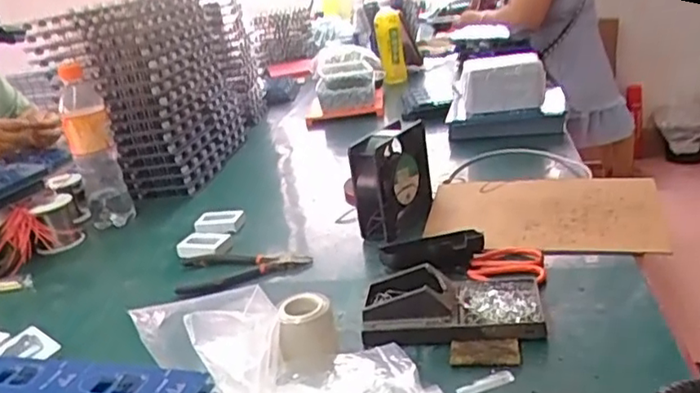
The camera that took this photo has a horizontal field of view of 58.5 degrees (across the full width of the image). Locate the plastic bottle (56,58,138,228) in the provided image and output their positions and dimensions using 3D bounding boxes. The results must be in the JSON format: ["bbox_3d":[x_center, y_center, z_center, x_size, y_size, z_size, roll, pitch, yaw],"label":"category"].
[{"bbox_3d":[-0.372,-0.068,0.915,0.065,0.227,0.052,-20,24,-25],"label":"plastic bottle"}]

